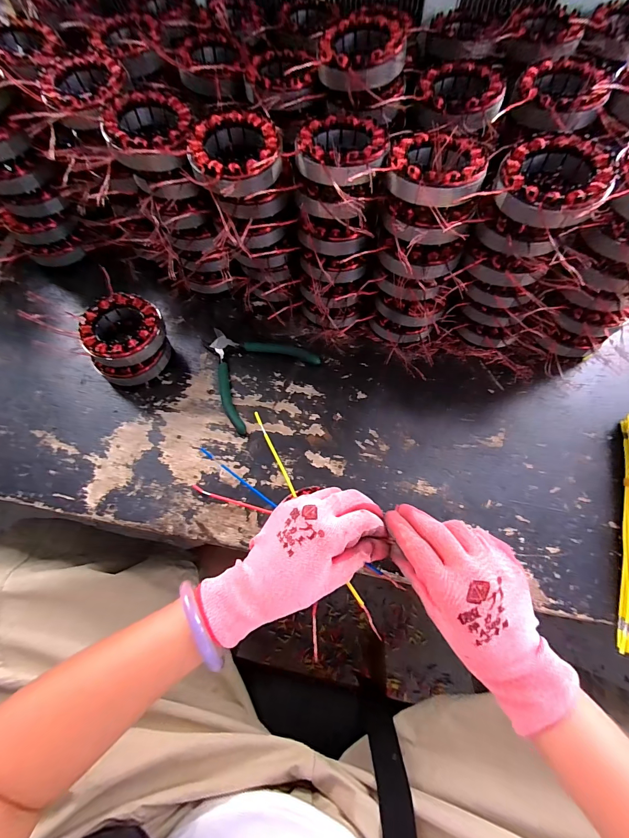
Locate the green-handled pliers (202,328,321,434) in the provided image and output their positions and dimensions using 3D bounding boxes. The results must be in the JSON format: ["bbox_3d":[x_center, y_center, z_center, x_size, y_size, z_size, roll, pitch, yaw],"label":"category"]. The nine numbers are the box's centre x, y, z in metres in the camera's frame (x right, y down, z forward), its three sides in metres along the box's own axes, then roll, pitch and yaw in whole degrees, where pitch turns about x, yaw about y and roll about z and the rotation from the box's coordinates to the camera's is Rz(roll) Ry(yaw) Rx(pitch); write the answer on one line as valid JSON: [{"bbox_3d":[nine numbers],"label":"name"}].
[{"bbox_3d":[-0.086,-0.071,0.426,0.135,0.010,0.134,42,74,16],"label":"green-handled pliers"}]

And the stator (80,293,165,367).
[{"bbox_3d":[-0.222,-0.104,0.390,0.085,0.029,0.087,0,67,1],"label":"stator"}]

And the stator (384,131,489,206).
[{"bbox_3d":[0.110,-0.227,0.304,0.082,0.024,0.086,12,68,6],"label":"stator"}]

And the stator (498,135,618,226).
[{"bbox_3d":[0.203,-0.202,0.291,0.085,0.029,0.093,25,70,11],"label":"stator"}]

